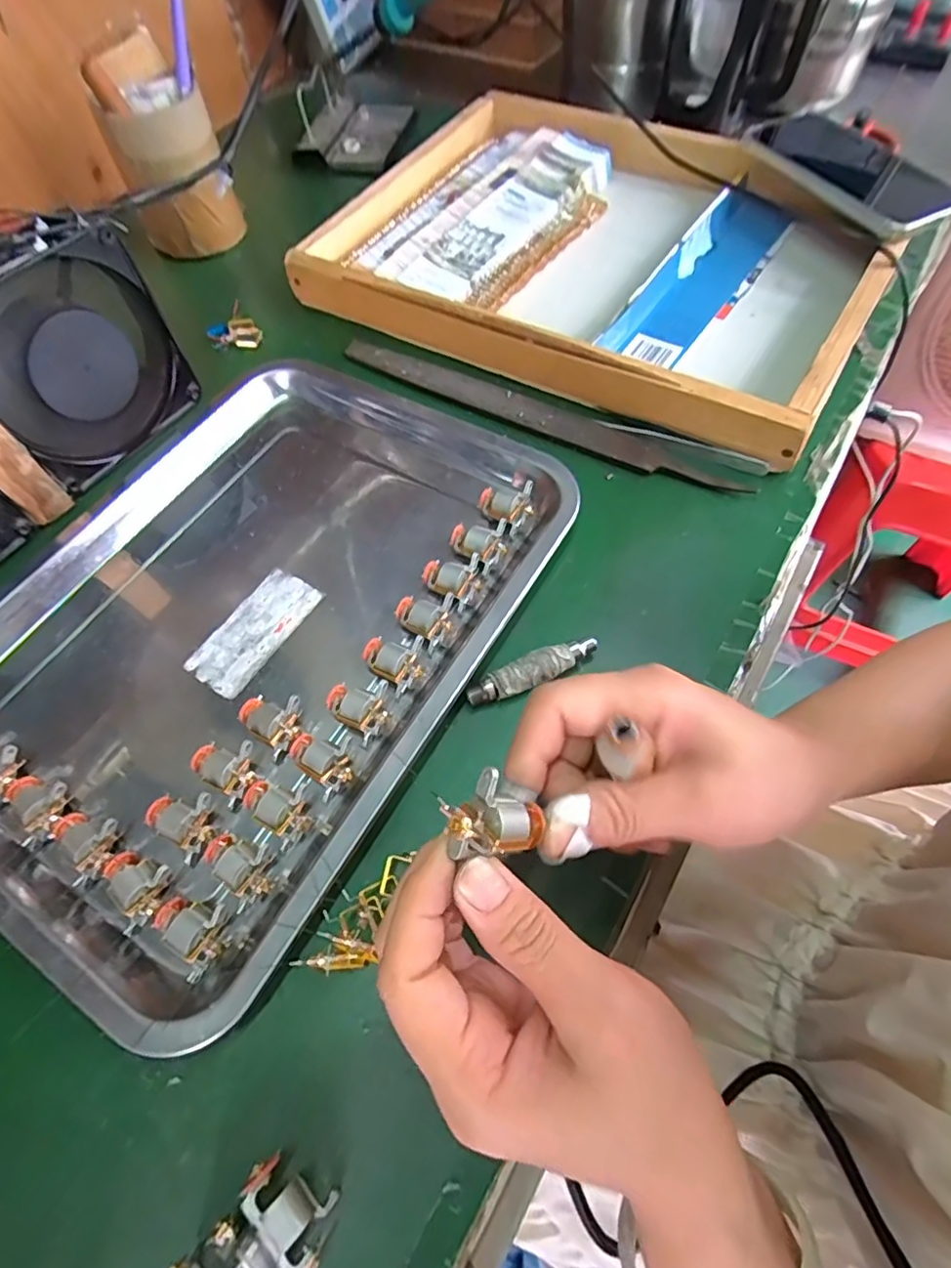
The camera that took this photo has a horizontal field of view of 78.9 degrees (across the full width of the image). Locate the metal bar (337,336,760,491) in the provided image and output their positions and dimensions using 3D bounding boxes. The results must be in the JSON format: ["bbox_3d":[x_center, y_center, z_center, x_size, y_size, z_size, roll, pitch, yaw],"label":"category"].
[{"bbox_3d":[0.035,-0.152,0.394,0.298,0.004,0.024,28,71,18],"label":"metal bar"}]

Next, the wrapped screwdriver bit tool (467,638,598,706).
[{"bbox_3d":[0.029,0.020,0.300,0.069,0.019,0.015,-24,64,-9],"label":"wrapped screwdriver bit tool"}]

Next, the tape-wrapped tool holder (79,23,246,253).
[{"bbox_3d":[-0.245,-0.387,0.469,0.066,0.121,0.066,17,65,11],"label":"tape-wrapped tool holder"}]

